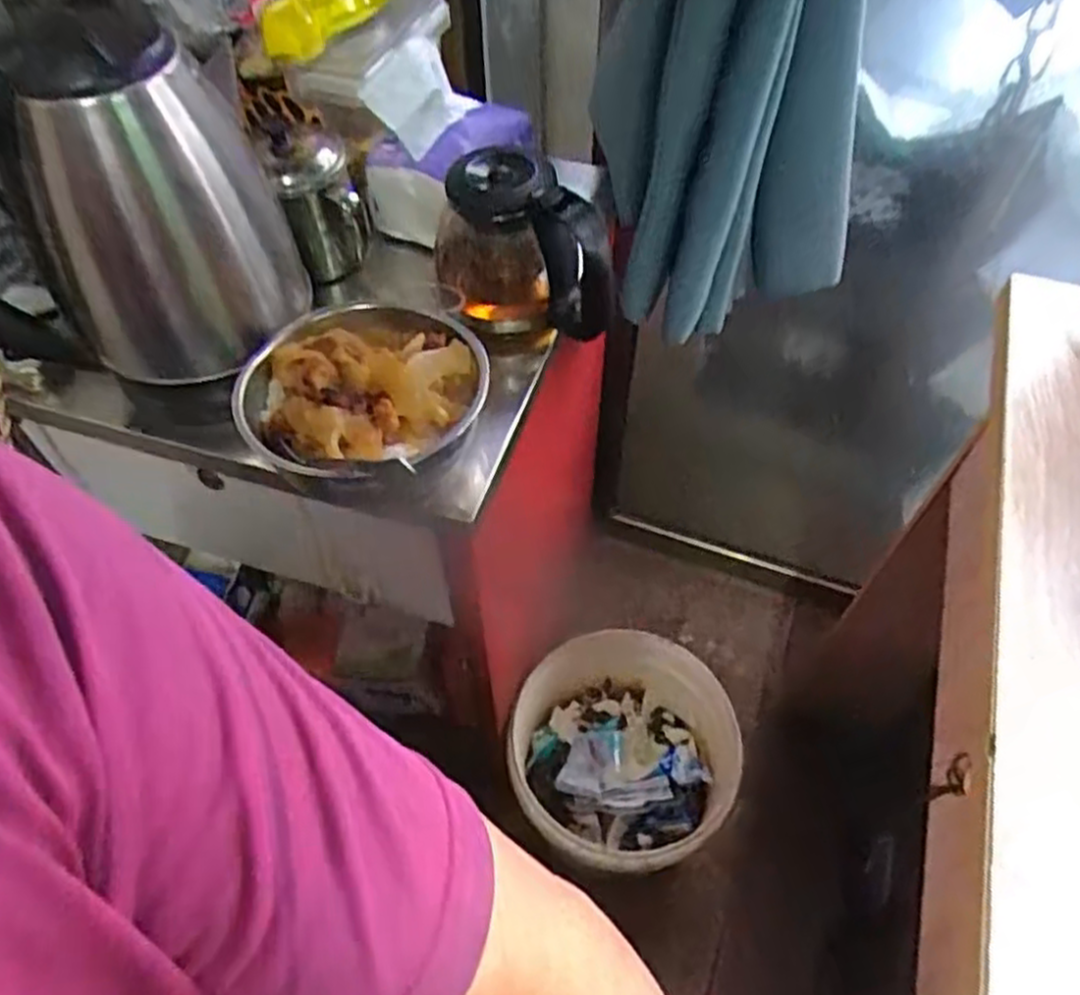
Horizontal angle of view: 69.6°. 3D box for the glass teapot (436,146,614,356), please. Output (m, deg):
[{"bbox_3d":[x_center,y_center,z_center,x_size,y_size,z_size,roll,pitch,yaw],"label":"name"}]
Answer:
[{"bbox_3d":[-0.014,-0.183,0.572,0.129,0.114,0.096,1,55,1],"label":"glass teapot"}]

